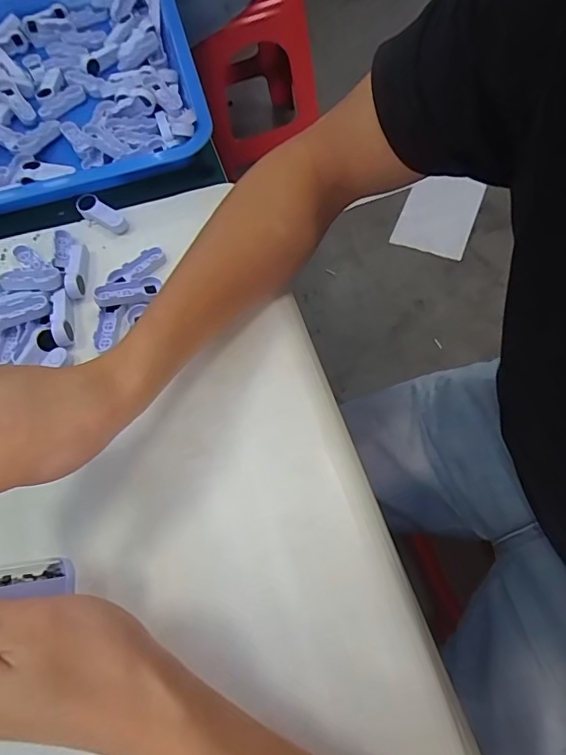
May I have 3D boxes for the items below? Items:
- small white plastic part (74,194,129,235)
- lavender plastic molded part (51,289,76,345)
[{"bbox_3d":[-0.152,-0.137,0.400,0.050,0.015,0.019,36,69,19],"label":"small white plastic part"},{"bbox_3d":[-0.163,-0.044,0.353,0.014,0.012,0.043,-12,62,-4],"label":"lavender plastic molded part"}]

